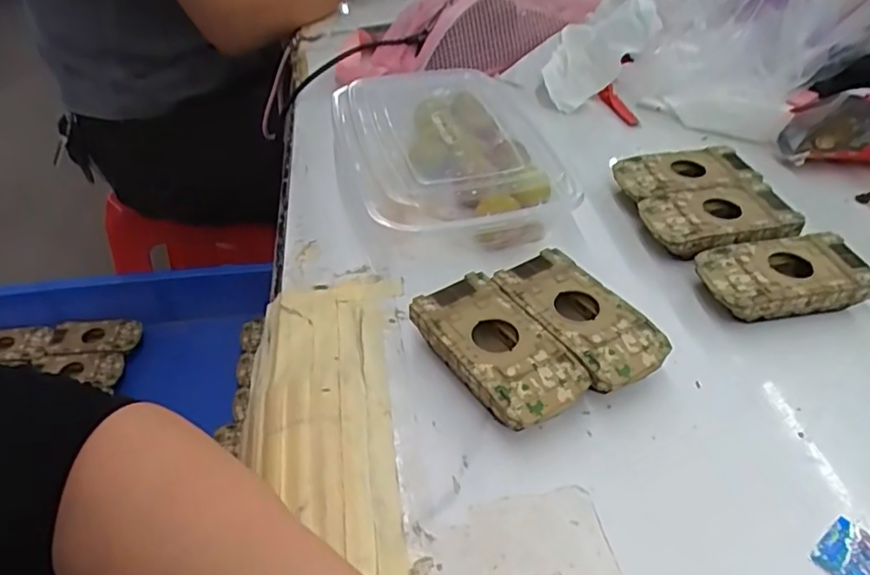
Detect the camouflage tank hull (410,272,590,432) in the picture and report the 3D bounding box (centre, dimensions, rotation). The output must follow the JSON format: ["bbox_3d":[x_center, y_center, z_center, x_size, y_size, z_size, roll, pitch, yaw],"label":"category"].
[{"bbox_3d":[0.032,0.036,0.325,0.051,0.027,0.094,-23,46,-23],"label":"camouflage tank hull"}]

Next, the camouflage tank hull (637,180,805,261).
[{"bbox_3d":[0.189,-0.041,0.410,0.095,0.024,0.057,-11,42,-11],"label":"camouflage tank hull"}]

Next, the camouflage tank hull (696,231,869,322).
[{"bbox_3d":[0.207,-0.004,0.369,0.093,0.026,0.051,-6,42,-5],"label":"camouflage tank hull"}]

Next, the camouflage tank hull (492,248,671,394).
[{"bbox_3d":[0.079,0.021,0.342,0.050,0.028,0.095,-23,46,-22],"label":"camouflage tank hull"}]

